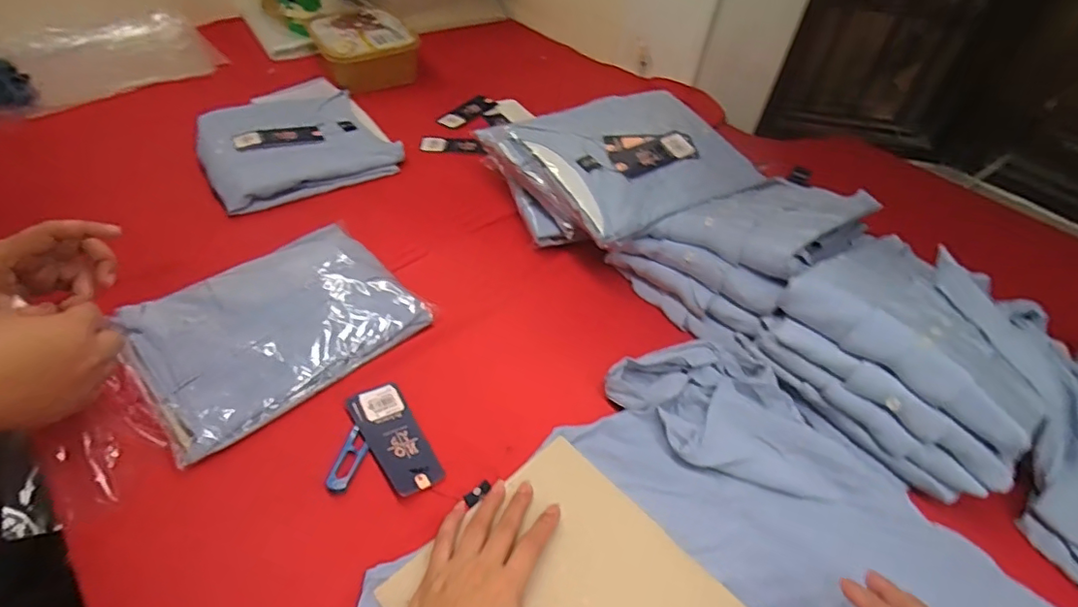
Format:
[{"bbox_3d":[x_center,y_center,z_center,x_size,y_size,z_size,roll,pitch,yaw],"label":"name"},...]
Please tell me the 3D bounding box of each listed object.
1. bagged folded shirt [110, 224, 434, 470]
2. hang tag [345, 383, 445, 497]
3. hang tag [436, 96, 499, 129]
[{"bbox_3d":[-0.278,0.017,0.579,0.255,0.026,0.203,-29,55,-33],"label":"bagged folded shirt"},{"bbox_3d":[-0.133,0.123,0.511,0.050,0.006,0.117,-19,48,-29],"label":"hang tag"},{"bbox_3d":[-0.124,-0.334,0.966,0.042,0.011,0.124,29,47,20],"label":"hang tag"}]

